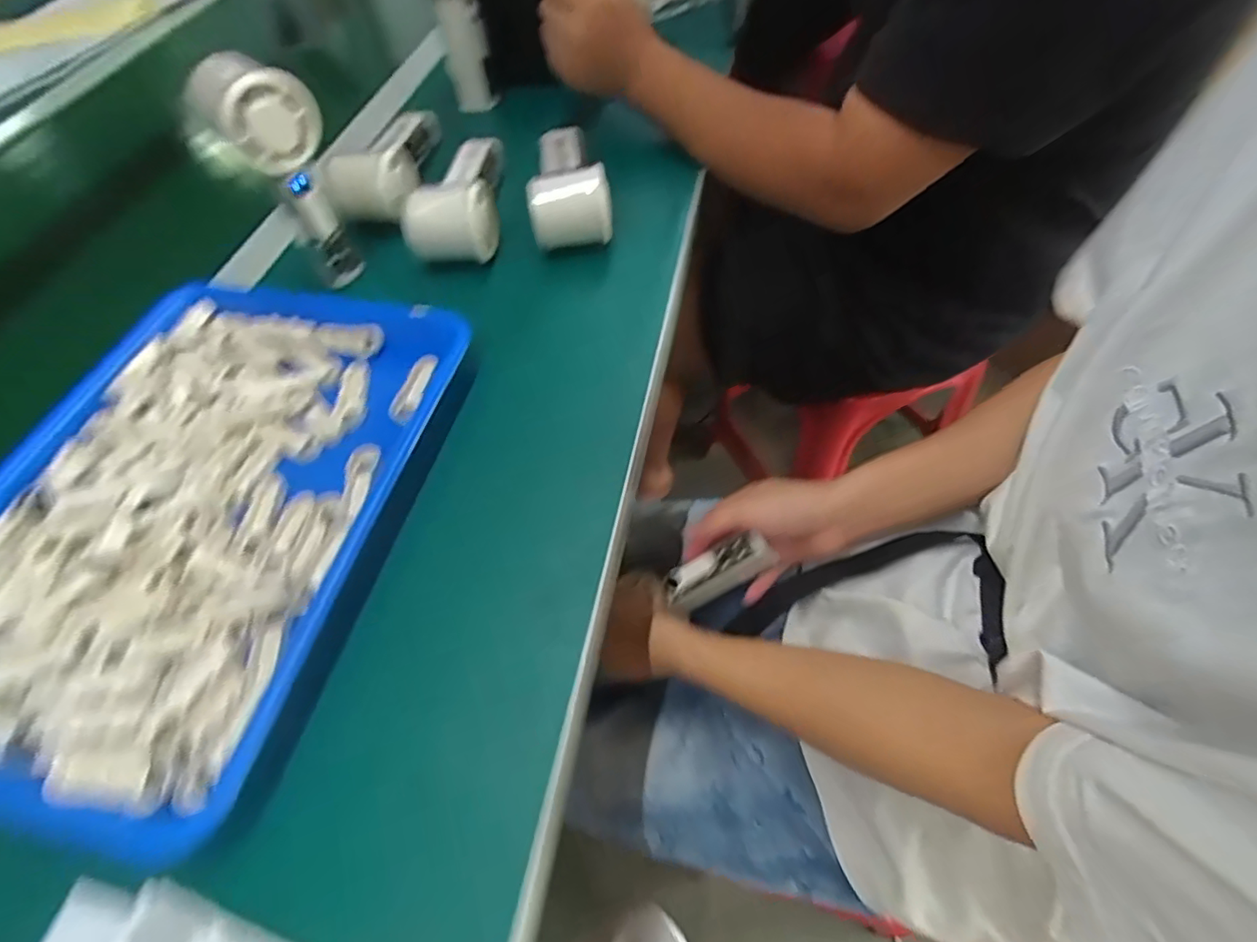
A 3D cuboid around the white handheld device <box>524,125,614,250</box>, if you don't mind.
[{"bbox_3d":[-0.053,-0.261,0.507,0.065,0.051,0.143,-7,56,0],"label":"white handheld device"}]

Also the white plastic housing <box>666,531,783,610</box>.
[{"bbox_3d":[0.075,0.083,0.487,0.092,0.031,0.030,-31,57,16],"label":"white plastic housing"}]

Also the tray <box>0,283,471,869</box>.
[{"bbox_3d":[-0.264,0.015,0.349,0.236,0.029,0.331,11,59,11],"label":"tray"}]

